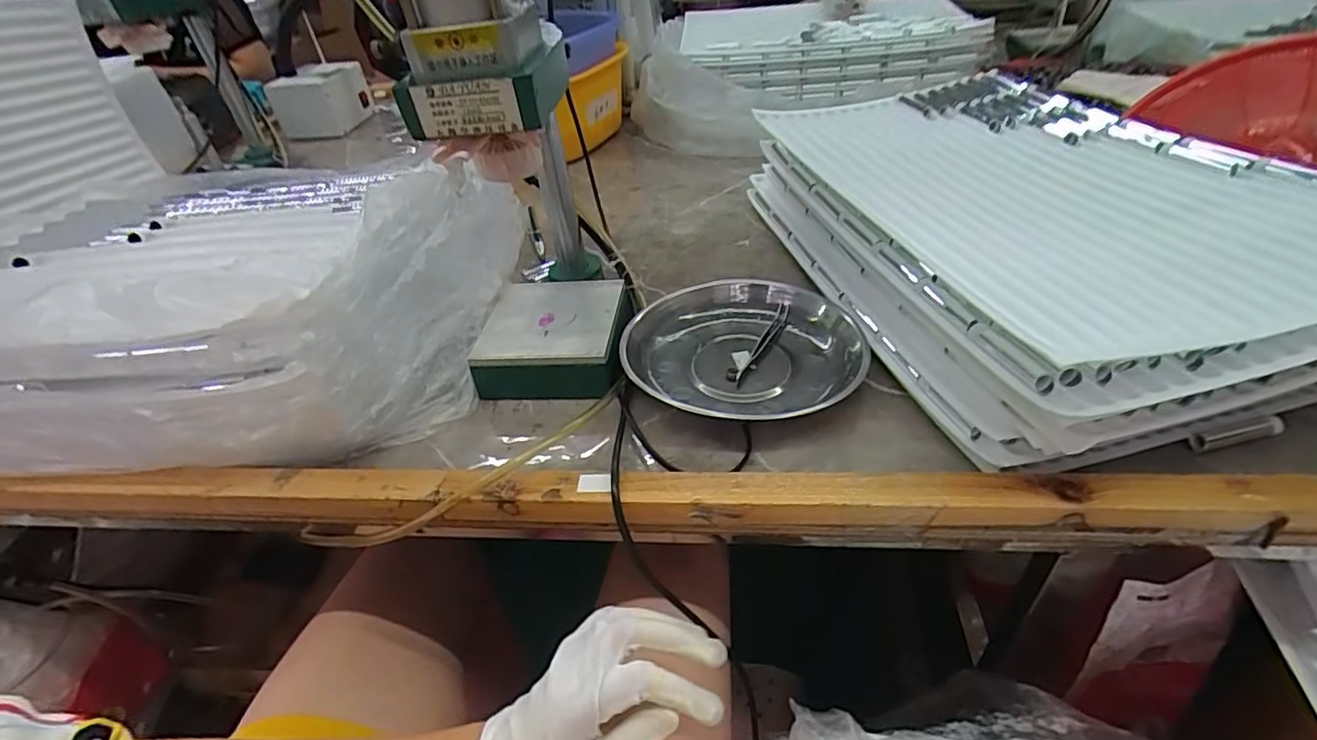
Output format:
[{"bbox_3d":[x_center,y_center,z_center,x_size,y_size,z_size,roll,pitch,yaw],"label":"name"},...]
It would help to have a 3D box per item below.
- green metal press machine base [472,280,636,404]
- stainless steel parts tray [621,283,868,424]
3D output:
[{"bbox_3d":[-0.094,-0.027,0.560,0.133,0.047,0.142,2,41,10],"label":"green metal press machine base"},{"bbox_3d":[0.078,-0.018,0.534,0.209,0.043,0.187,19,47,27],"label":"stainless steel parts tray"}]

